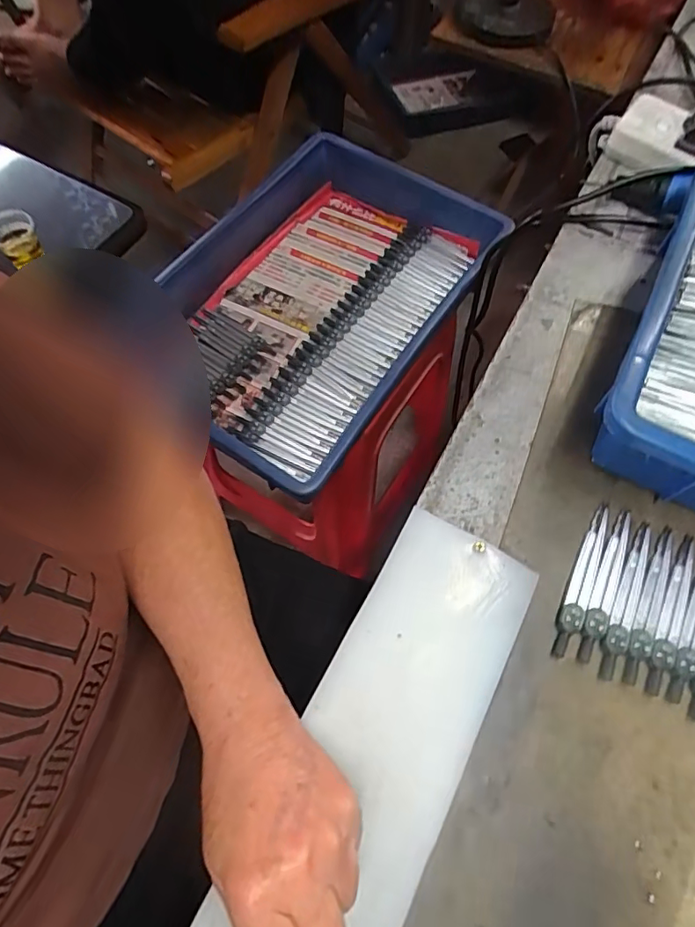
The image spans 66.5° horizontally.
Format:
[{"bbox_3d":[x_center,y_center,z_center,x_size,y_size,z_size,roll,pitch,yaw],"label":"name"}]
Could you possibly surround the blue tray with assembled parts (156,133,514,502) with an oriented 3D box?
[{"bbox_3d":[-0.032,-0.196,0.608,0.292,0.073,0.392,33,71,14],"label":"blue tray with assembled parts"}]

